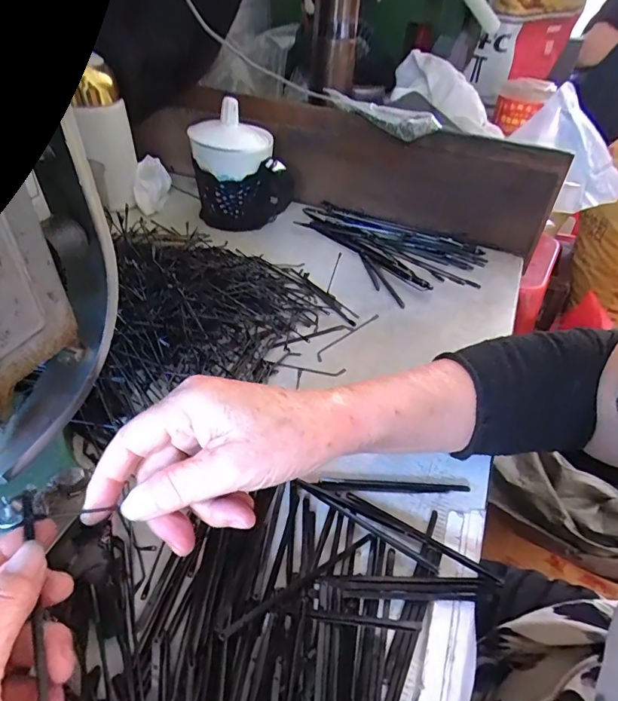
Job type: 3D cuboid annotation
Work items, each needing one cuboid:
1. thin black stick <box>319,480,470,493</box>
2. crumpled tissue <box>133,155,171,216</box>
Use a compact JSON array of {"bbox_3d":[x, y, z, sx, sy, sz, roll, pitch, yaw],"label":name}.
[{"bbox_3d":[0.057,0.089,0.299,0.098,0.004,0.007,4,43,-3],"label":"thin black stick"},{"bbox_3d":[-0.194,-0.204,0.553,0.033,0.042,0.058,4,43,-2],"label":"crumpled tissue"}]

